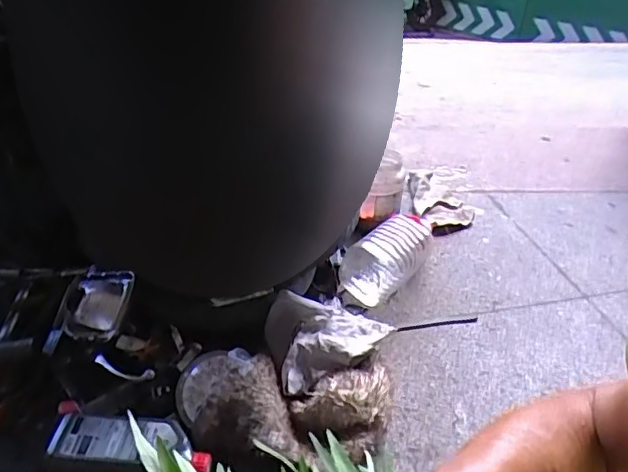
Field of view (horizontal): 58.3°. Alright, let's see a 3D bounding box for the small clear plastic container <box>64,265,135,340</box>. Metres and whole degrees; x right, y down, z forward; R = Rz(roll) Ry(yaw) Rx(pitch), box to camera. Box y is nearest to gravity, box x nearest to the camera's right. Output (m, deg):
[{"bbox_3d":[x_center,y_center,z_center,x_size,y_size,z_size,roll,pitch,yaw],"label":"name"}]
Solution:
[{"bbox_3d":[-0.372,0.113,0.964,0.105,0.025,0.123,14,76,5],"label":"small clear plastic container"}]

